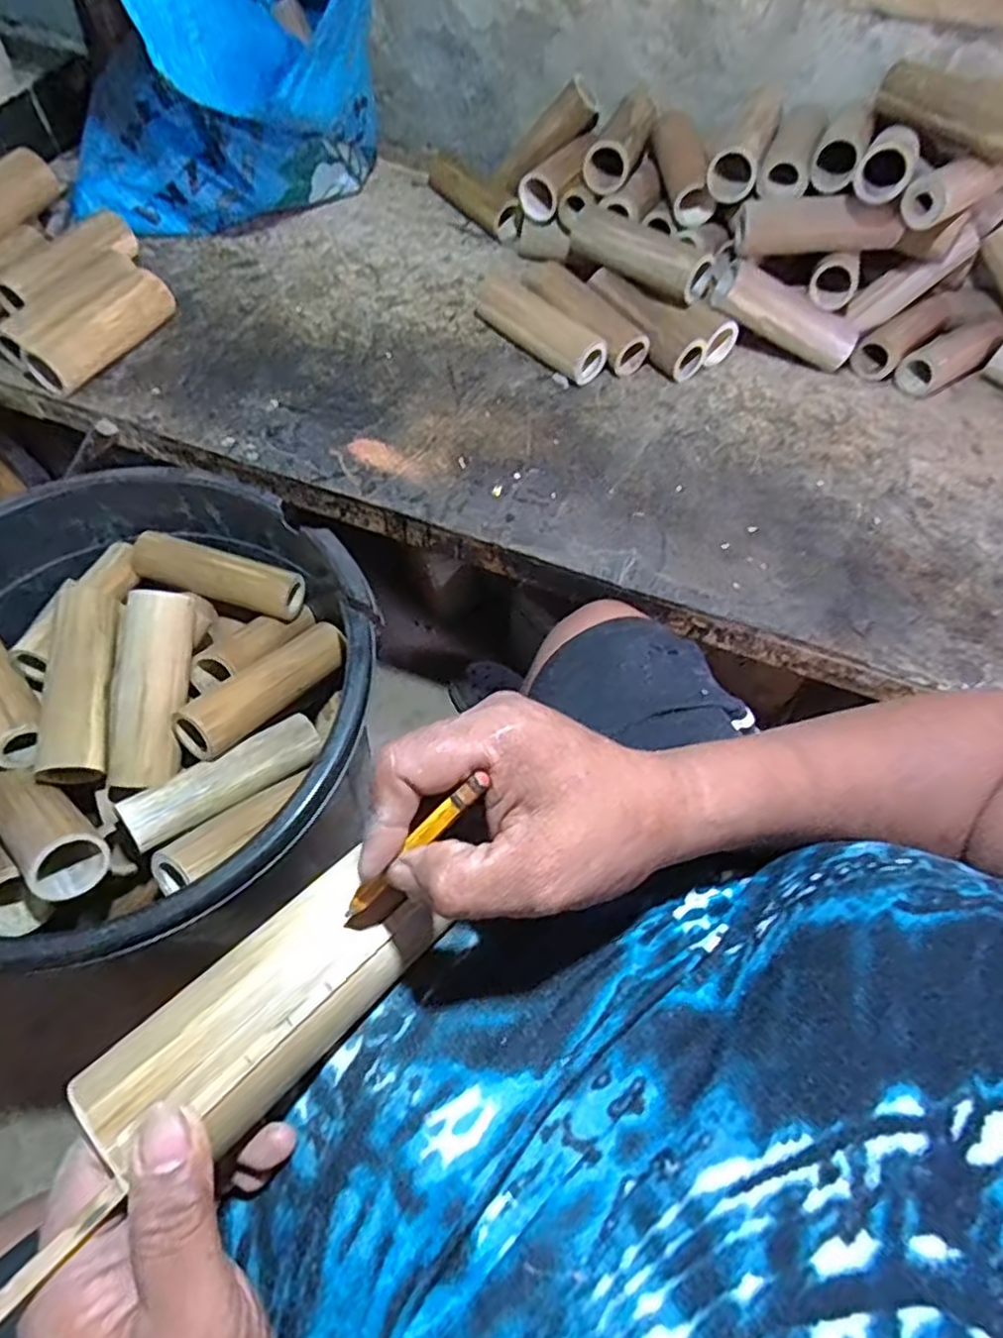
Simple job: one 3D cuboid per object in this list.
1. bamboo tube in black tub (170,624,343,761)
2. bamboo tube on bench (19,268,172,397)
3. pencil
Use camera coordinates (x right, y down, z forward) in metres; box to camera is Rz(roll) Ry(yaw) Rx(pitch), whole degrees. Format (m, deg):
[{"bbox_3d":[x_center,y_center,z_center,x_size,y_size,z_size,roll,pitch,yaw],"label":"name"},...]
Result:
[{"bbox_3d":[-0.223,0.012,0.666,0.063,0.052,0.181,33,49,17],"label":"bamboo tube in black tub"},{"bbox_3d":[-0.456,-0.390,0.792,0.070,0.061,0.179,22,59,10],"label":"bamboo tube on bench"},{"bbox_3d":[-0.034,0.067,0.253,0.082,0.007,0.008,-47,63,19],"label":"pencil"}]

